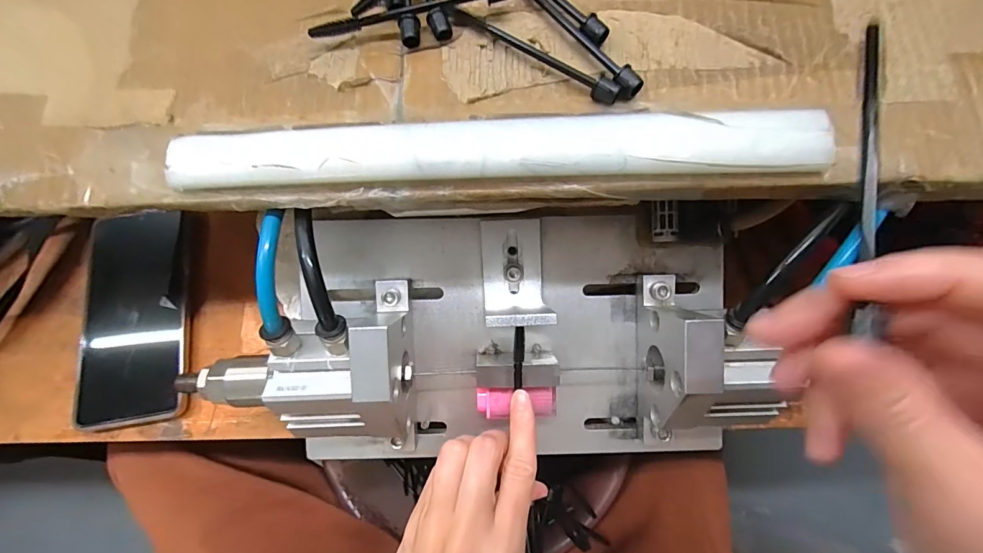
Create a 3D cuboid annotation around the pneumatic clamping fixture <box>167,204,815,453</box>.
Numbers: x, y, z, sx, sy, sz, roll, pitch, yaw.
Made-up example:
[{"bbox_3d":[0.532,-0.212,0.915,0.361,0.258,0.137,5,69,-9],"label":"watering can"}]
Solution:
[{"bbox_3d":[-0.001,0.040,0.253,0.302,0.100,0.160,0,93,-1],"label":"pneumatic clamping fixture"}]

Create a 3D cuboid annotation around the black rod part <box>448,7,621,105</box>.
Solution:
[{"bbox_3d":[0.021,-0.109,0.201,0.094,0.010,0.014,35,77,11],"label":"black rod part"}]

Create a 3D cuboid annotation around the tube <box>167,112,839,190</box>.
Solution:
[{"bbox_3d":[0.001,-0.055,0.185,0.287,0.014,0.025,-1,73,1],"label":"tube"}]

